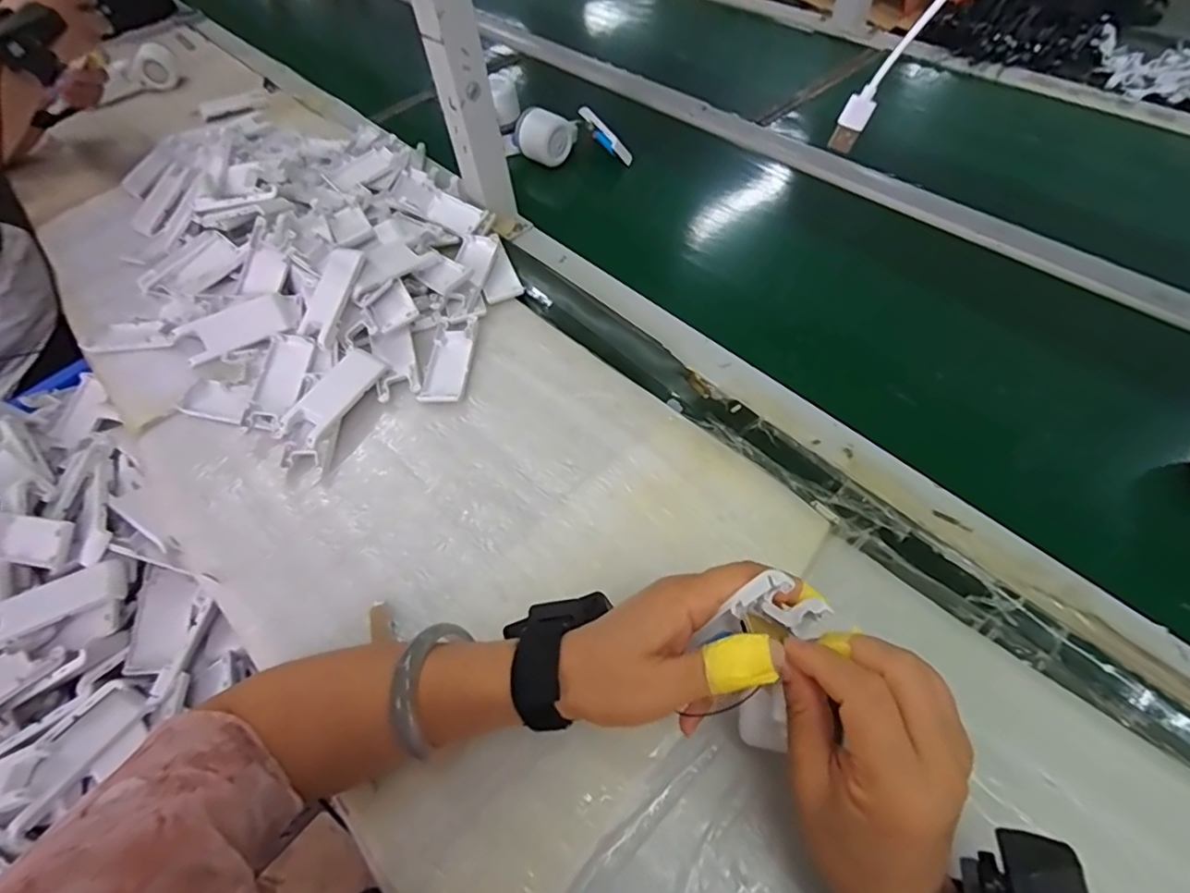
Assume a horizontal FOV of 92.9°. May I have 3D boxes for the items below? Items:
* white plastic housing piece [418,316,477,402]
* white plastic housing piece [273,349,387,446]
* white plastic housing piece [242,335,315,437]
[{"bbox_3d":[-0.137,-0.081,0.532,0.039,0.008,0.099,1,55,5],"label":"white plastic housing piece"},{"bbox_3d":[-0.229,-0.044,0.499,0.040,0.019,0.101,23,60,19],"label":"white plastic housing piece"},{"bbox_3d":[-0.284,-0.057,0.513,0.042,0.021,0.101,-3,54,2],"label":"white plastic housing piece"}]

